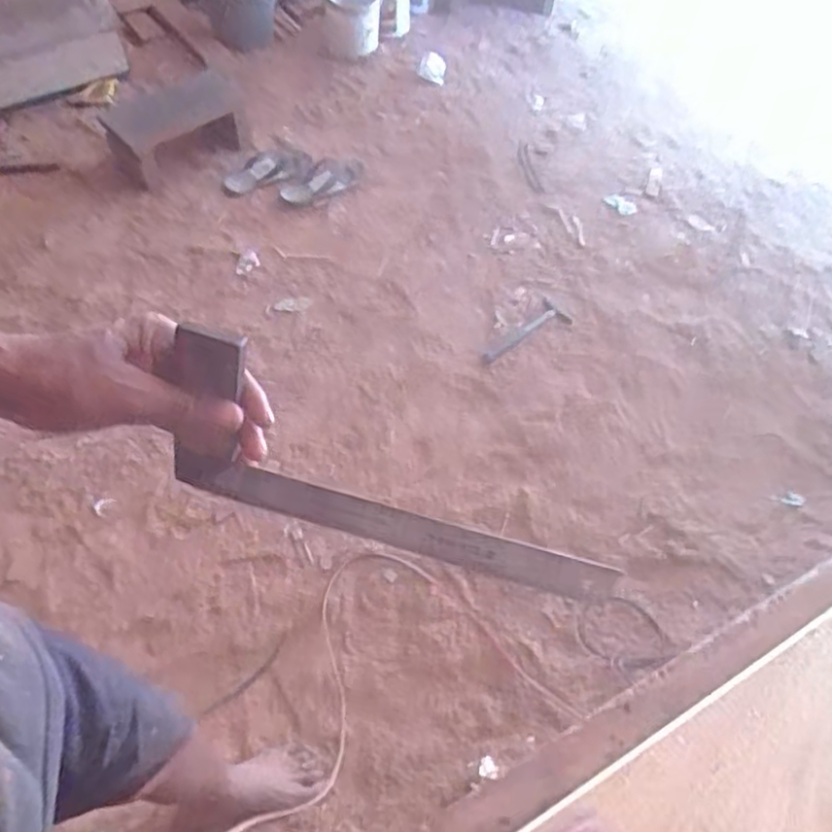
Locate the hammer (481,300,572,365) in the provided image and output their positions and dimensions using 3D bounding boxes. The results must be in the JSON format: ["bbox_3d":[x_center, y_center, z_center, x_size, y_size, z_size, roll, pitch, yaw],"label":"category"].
[{"bbox_3d":[0.260,-0.187,1.639,0.246,0.021,0.082,-36,66,-22],"label":"hammer"}]

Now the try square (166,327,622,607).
[{"bbox_3d":[-0.009,0.038,0.440,0.306,0.120,0.010,17,30,1],"label":"try square"}]

